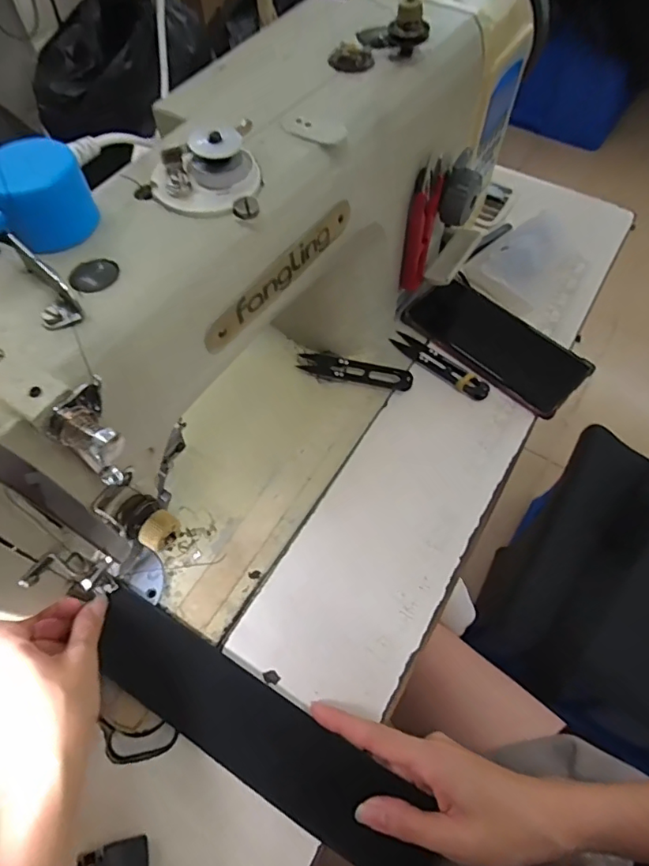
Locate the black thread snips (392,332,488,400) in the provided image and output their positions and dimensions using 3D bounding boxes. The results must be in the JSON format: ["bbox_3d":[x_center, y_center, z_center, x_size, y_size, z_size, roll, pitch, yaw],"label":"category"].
[{"bbox_3d":[0.104,-0.063,0.479,0.101,0.008,0.024,39,67,20],"label":"black thread snips"}]

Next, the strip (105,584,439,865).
[{"bbox_3d":[-0.043,0.187,0.332,0.248,0.012,0.053,29,67,12],"label":"strip"}]

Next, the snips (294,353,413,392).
[{"bbox_3d":[0.027,-0.053,0.467,0.100,0.013,0.022,15,61,9],"label":"snips"}]

